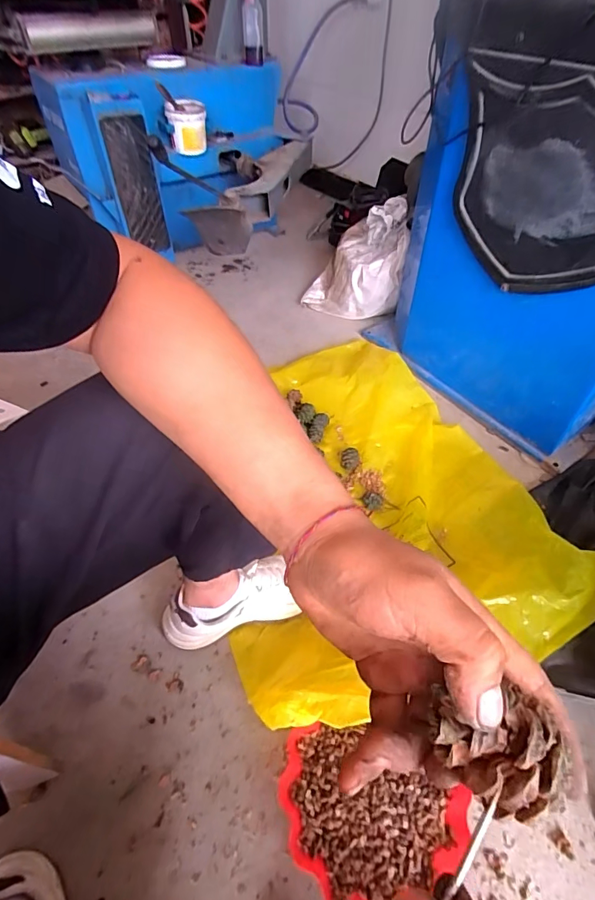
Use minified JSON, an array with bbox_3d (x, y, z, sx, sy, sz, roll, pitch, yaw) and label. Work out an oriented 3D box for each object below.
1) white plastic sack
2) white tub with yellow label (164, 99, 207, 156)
[{"bbox_3d":[0.181,-0.580,1.299,0.304,0.287,0.156,21,52,17],"label":"white plastic sack"},{"bbox_3d":[-0.336,-0.978,1.312,0.114,0.130,0.118,-11,50,-10],"label":"white tub with yellow label"}]

